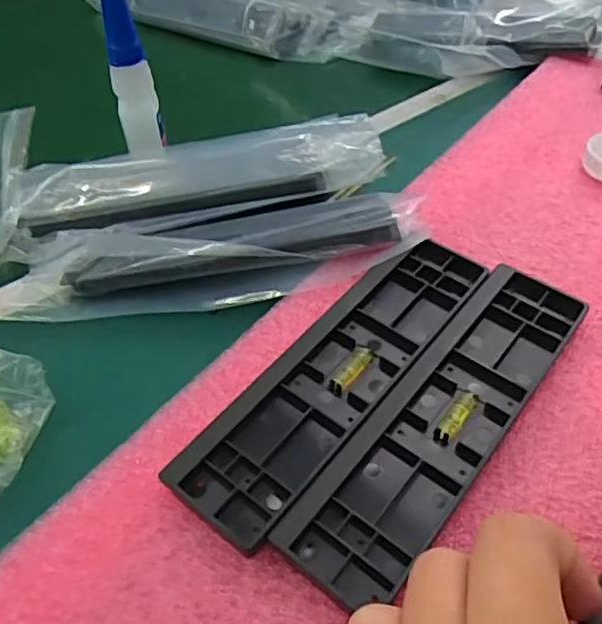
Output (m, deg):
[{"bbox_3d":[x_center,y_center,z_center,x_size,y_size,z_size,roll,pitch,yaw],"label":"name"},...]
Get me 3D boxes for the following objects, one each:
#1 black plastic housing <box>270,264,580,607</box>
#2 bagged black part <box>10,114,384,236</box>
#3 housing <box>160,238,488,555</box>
[{"bbox_3d":[0.054,0.037,0.232,0.041,0.009,0.157,31,57,25],"label":"black plastic housing"},{"bbox_3d":[-0.056,-0.074,0.330,0.194,0.016,0.053,-8,49,-4],"label":"bagged black part"},{"bbox_3d":[0.016,0.019,0.246,0.045,0.009,0.158,31,57,25],"label":"housing"}]

